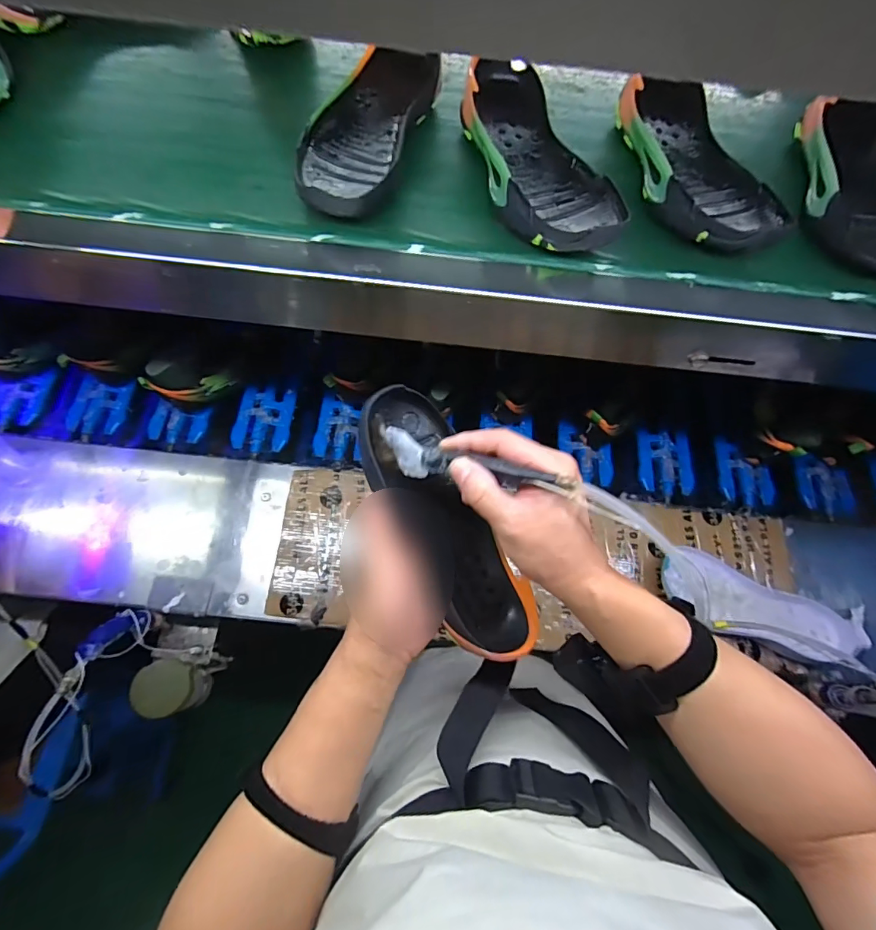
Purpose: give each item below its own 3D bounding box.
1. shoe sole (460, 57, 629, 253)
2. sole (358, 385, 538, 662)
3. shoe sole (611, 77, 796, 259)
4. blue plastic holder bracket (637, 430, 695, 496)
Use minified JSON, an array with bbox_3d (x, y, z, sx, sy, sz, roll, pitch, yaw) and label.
[{"bbox_3d":[0.084,-0.291,0.433,0.094,0.033,0.243,-21,75,-8],"label":"shoe sole"},{"bbox_3d":[0.023,0.039,0.384,0.094,0.049,0.239,-28,93,-36],"label":"sole"},{"bbox_3d":[0.243,-0.289,0.440,0.101,0.038,0.218,-15,74,-7],"label":"shoe sole"},{"bbox_3d":[0.412,-0.005,0.837,0.097,0.015,0.115,1,73,-2],"label":"blue plastic holder bracket"}]

